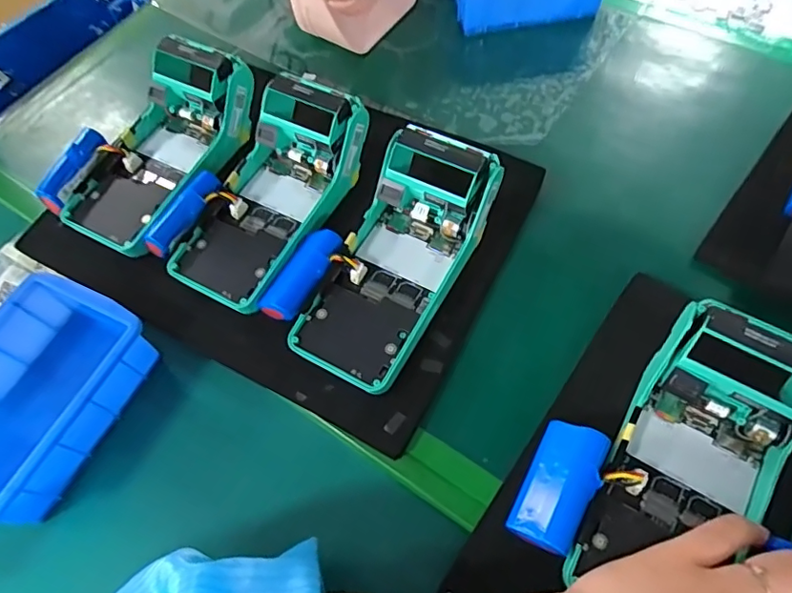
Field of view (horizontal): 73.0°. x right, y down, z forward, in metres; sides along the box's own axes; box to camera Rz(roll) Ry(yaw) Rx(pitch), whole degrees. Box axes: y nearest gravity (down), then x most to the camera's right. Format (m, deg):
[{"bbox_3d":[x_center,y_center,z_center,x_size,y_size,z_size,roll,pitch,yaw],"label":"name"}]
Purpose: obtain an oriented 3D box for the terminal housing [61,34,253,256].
[{"bbox_3d":[-0.181,-0.113,0.415,0.089,0.061,0.170,27,78,14],"label":"terminal housing"}]

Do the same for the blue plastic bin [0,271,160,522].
[{"bbox_3d":[-0.233,0.066,0.351,0.097,0.060,0.152,24,63,12],"label":"blue plastic bin"}]

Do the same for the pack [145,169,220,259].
[{"bbox_3d":[-0.152,-0.060,0.384,0.022,0.017,0.069,30,78,4],"label":"pack"}]

